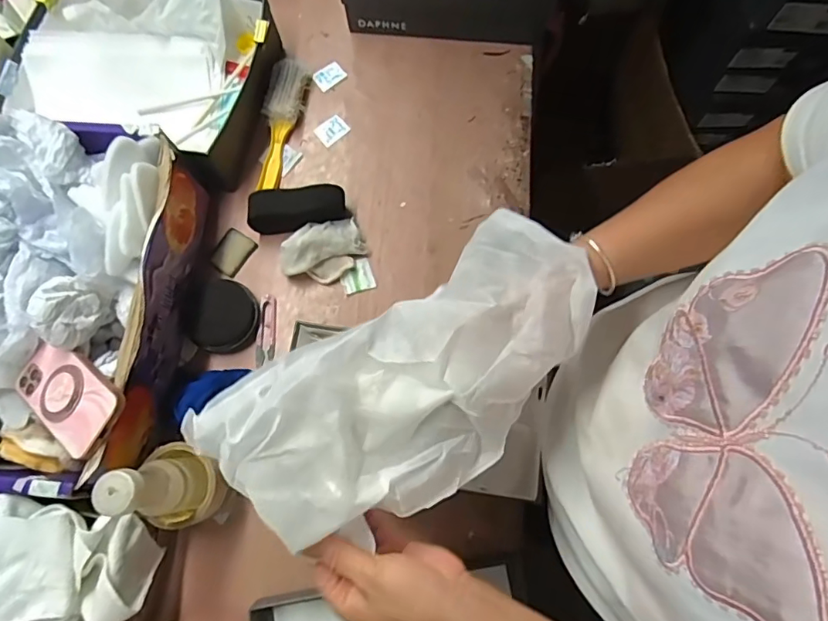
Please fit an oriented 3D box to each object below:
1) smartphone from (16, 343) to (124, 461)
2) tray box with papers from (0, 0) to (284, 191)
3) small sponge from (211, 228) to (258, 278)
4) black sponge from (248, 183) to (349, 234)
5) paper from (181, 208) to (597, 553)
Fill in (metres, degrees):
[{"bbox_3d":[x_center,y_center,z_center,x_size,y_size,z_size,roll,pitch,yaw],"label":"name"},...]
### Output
[{"bbox_3d":[-0.358,0.084,0.531,0.143,0.014,0.073,26,77,24],"label":"smartphone"},{"bbox_3d":[-0.365,-0.347,0.722,0.321,0.106,0.266,20,76,6],"label":"tray box with papers"},{"bbox_3d":[-0.247,-0.079,0.706,0.045,0.009,0.059,30,78,8],"label":"small sponge"},{"bbox_3d":[-0.155,-0.135,0.689,0.132,0.049,0.038,-6,75,-1],"label":"black sponge"},{"bbox_3d":[0.003,0.054,0.387,0.299,0.061,0.150,-34,77,-8],"label":"paper"}]

